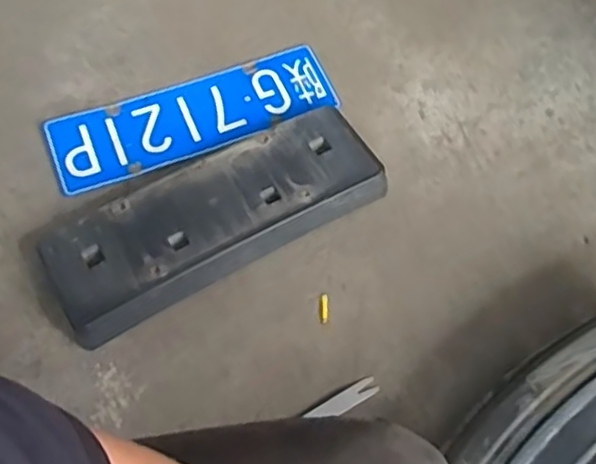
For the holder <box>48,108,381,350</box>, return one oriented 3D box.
[{"bbox_3d":[-0.111,-0.026,0.903,0.469,0.060,0.170,-28,69,-14],"label":"holder"}]

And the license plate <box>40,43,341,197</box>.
[{"bbox_3d":[-0.158,-0.173,0.999,0.434,0.013,0.144,-21,66,-11],"label":"license plate"}]

